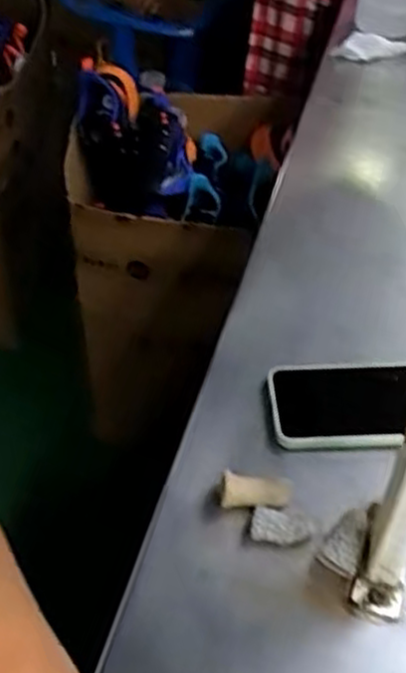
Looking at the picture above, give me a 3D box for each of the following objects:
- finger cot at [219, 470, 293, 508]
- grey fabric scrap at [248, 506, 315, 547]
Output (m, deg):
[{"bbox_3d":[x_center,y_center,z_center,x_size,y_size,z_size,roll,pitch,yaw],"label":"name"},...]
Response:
[{"bbox_3d":[0.036,0.110,0.509,0.046,0.024,0.020,7,46,3],"label":"finger cot"},{"bbox_3d":[0.053,0.128,0.491,0.042,0.014,0.022,10,46,6],"label":"grey fabric scrap"}]

